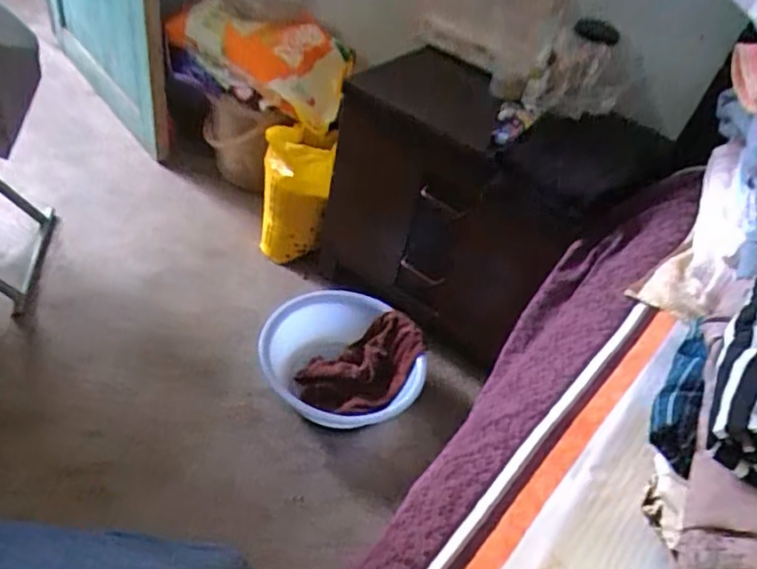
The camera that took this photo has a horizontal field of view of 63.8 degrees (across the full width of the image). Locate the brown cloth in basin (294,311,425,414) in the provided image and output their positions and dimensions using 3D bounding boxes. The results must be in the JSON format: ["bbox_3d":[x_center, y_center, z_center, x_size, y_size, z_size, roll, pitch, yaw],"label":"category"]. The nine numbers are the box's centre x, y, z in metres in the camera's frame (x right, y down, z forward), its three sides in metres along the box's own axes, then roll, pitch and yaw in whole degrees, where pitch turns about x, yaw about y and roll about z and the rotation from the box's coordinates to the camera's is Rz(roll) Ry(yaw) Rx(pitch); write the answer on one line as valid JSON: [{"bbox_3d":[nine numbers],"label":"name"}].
[{"bbox_3d":[-0.026,0.173,1.267,0.270,0.084,0.175,-19,52,-30],"label":"brown cloth in basin"}]

